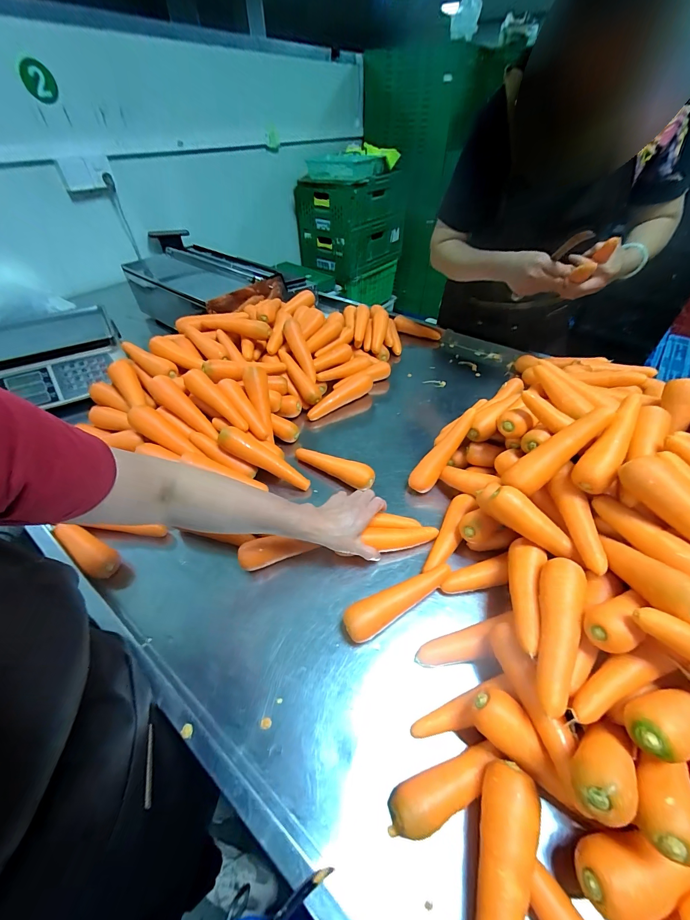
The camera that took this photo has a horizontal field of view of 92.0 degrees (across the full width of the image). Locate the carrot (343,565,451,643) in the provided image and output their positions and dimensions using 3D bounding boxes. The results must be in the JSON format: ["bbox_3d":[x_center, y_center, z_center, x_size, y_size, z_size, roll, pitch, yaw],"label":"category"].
[{"bbox_3d":[0.079,0.201,0.483,0.175,0.050,0.041,-24,51,-20],"label":"carrot"}]

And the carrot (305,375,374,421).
[{"bbox_3d":[-0.015,-0.162,0.843,0.203,0.044,0.046,-29,53,-24],"label":"carrot"}]

